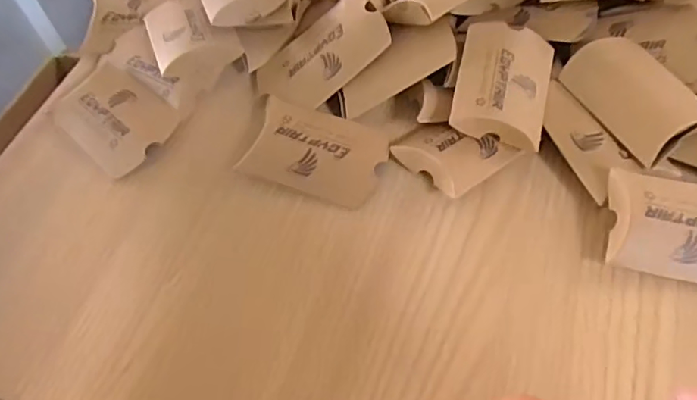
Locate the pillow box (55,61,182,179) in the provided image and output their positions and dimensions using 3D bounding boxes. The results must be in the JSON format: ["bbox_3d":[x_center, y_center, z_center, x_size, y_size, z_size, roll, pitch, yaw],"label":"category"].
[{"bbox_3d":[-0.159,-0.056,0.378,0.083,0.016,0.059,33,64,23],"label":"pillow box"}]

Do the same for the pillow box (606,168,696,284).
[{"bbox_3d":[0.186,0.015,0.306,0.083,0.023,0.056,9,57,9],"label":"pillow box"}]

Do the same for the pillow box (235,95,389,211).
[{"bbox_3d":[-0.020,-0.031,0.354,0.083,0.016,0.058,16,59,14],"label":"pillow box"}]

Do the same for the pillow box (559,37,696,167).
[{"bbox_3d":[0.174,-0.066,0.345,0.053,0.014,0.083,-26,59,-14],"label":"pillow box"}]

